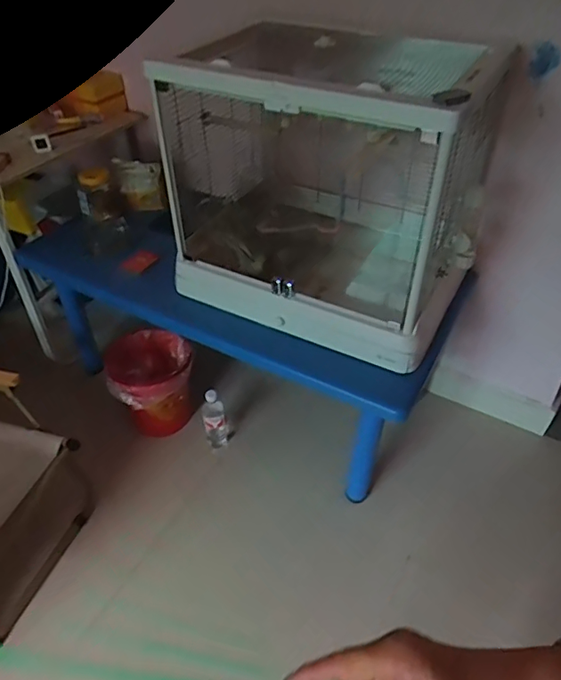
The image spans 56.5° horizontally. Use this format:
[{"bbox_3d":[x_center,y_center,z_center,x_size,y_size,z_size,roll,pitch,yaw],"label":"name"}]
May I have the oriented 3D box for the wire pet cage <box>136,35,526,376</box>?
[{"bbox_3d":[0.102,-0.349,1.160,0.634,0.591,0.437,21,47,20],"label":"wire pet cage"}]

